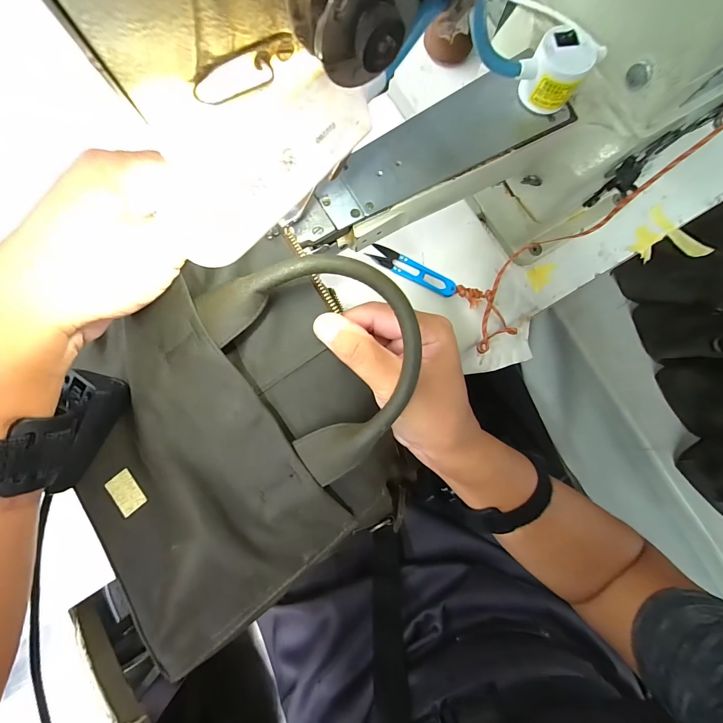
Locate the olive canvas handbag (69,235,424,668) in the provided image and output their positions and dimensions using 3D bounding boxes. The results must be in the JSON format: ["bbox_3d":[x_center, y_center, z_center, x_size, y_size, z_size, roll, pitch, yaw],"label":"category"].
[{"bbox_3d":[-0.069,0.049,0.217,0.227,0.096,0.219,-25,83,-4],"label":"olive canvas handbag"}]

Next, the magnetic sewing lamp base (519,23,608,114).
[{"bbox_3d":[0.129,-0.192,0.226,0.040,0.033,0.037,0,82,-1],"label":"magnetic sewing lamp base"}]

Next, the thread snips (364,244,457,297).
[{"bbox_3d":[0.054,-0.097,0.359,0.098,0.009,0.023,26,82,3],"label":"thread snips"}]

